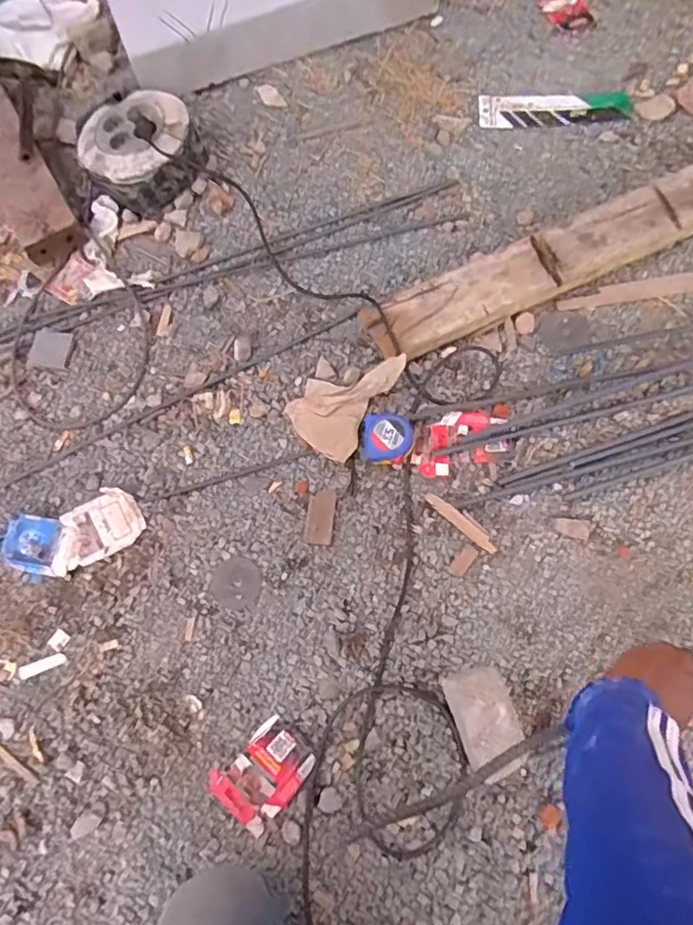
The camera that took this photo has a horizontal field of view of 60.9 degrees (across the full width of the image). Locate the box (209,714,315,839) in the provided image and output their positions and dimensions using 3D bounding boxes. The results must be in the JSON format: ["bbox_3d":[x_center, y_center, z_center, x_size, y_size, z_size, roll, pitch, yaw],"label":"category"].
[{"bbox_3d":[-0.099,0.370,0.700,0.082,0.012,0.106,41,76,16],"label":"box"}]

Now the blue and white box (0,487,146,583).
[{"bbox_3d":[-0.378,0.101,0.816,0.183,0.022,0.091,-18,69,-4],"label":"blue and white box"}]

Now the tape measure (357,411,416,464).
[{"bbox_3d":[0.059,-0.040,0.846,0.075,0.036,0.085,13,71,8],"label":"tape measure"}]

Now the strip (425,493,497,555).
[{"bbox_3d":[0.154,0.080,0.791,0.114,0.004,0.018,41,76,16],"label":"strip"}]

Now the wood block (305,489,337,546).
[{"bbox_3d":[-0.035,0.073,0.807,0.037,0.004,0.078,5,69,5],"label":"wood block"}]

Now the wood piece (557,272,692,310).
[{"bbox_3d":[0.438,-0.264,0.910,0.219,0.012,0.034,-7,68,0],"label":"wood piece"}]

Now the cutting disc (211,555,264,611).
[{"bbox_3d":[-0.146,0.161,0.786,0.066,0.004,0.065,-1,69,2],"label":"cutting disc"}]

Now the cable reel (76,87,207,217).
[{"bbox_3d":[-0.363,-0.552,1.049,0.198,0.102,0.207,-1,69,2],"label":"cable reel"}]

